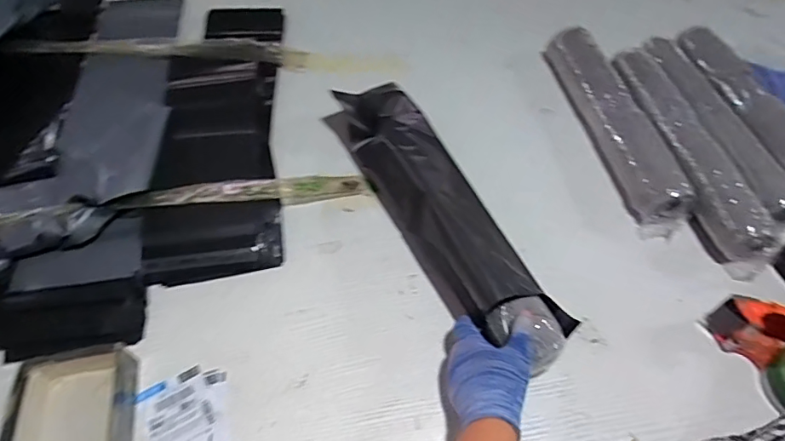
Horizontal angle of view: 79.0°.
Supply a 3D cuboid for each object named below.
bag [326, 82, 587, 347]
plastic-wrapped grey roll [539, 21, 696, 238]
[{"bbox_3d":[0.053,-0.037,0.661,0.110,0.074,0.467,-22,55,-17],"label":"bag"},{"bbox_3d":[0.354,-0.170,0.787,0.069,0.080,0.437,-7,55,-7],"label":"plastic-wrapped grey roll"}]

